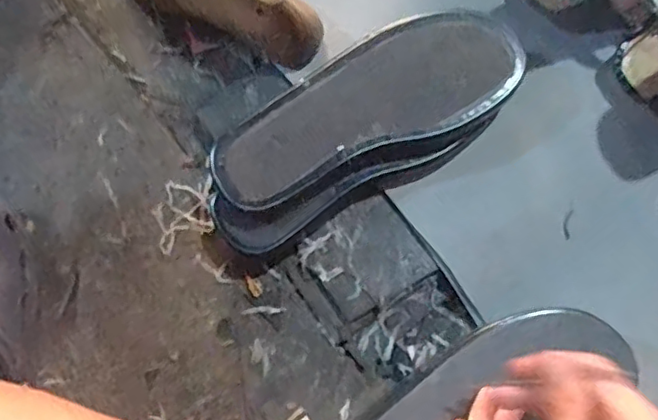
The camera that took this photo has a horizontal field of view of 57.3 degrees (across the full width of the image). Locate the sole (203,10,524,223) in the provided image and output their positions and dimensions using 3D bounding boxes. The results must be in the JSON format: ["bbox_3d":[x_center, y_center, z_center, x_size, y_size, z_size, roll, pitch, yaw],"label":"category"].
[{"bbox_3d":[0.030,-0.080,0.481,0.256,0.021,0.100,-27,79,-5],"label":"sole"}]

